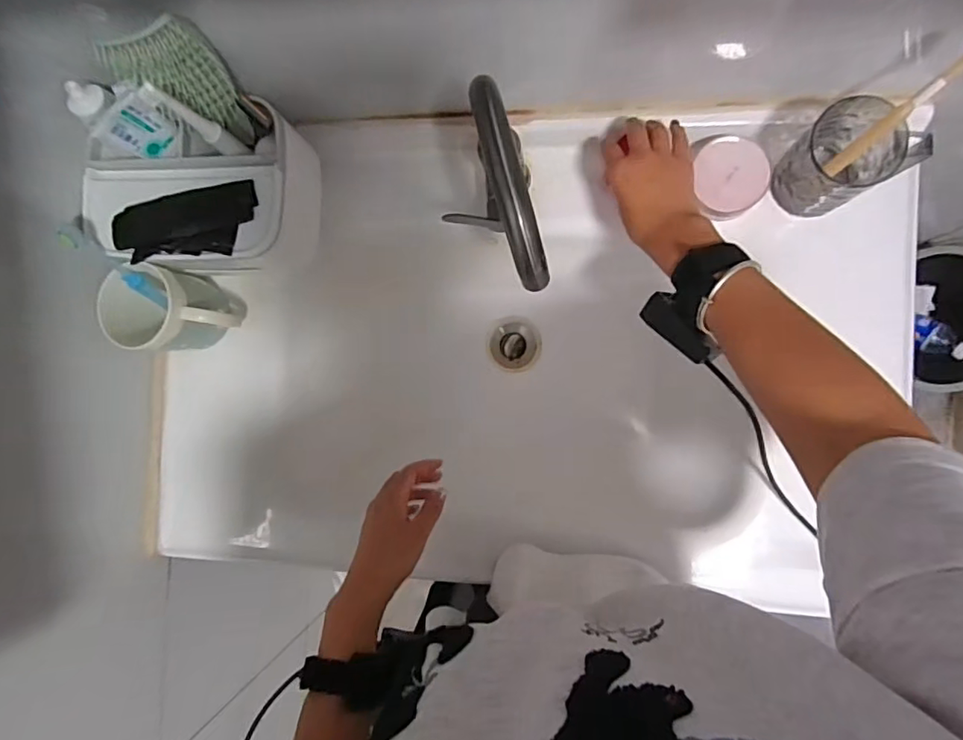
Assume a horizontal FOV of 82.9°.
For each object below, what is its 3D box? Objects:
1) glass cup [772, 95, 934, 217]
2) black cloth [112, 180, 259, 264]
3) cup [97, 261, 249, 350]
[{"bbox_3d":[0.325,-0.194,0.500,0.079,0.087,0.080,0,88,8],"label":"glass cup"},{"bbox_3d":[-0.279,-0.142,0.519,0.137,0.018,0.066,-3,88,8],"label":"black cloth"},{"bbox_3d":[-0.326,-0.060,0.574,0.089,0.097,0.087,0,88,8],"label":"cup"}]

